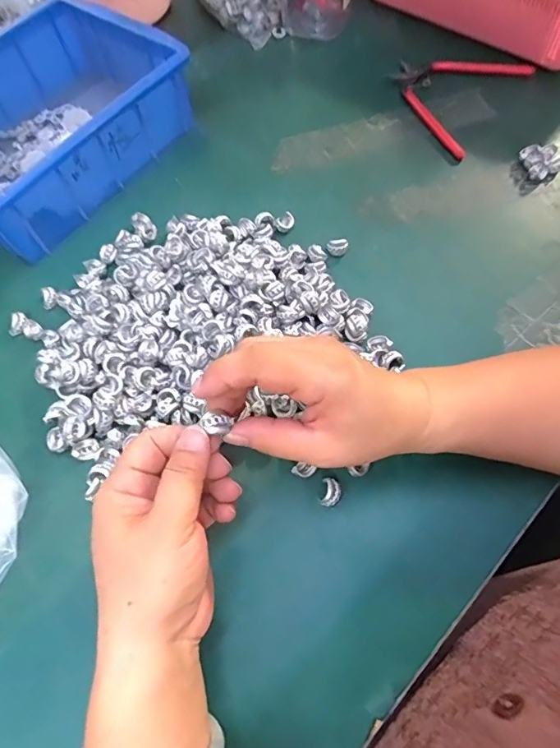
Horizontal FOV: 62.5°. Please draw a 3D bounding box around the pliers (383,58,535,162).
[{"bbox_3d":[0.168,-0.289,0.471,0.118,0.013,0.144,33,70,17],"label":"pliers"}]

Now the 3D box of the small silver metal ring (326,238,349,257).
[{"bbox_3d":[0.049,-0.109,0.394,0.017,0.011,0.013,0,64,2],"label":"small silver metal ring"}]

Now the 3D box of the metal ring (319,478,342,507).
[{"bbox_3d":[0.034,0.078,0.305,0.013,0.010,0.017,9,65,7],"label":"metal ring"}]

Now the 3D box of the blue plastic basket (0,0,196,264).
[{"bbox_3d":[-0.218,-0.230,0.429,0.168,0.074,0.233,32,70,16],"label":"blue plastic basket"}]

